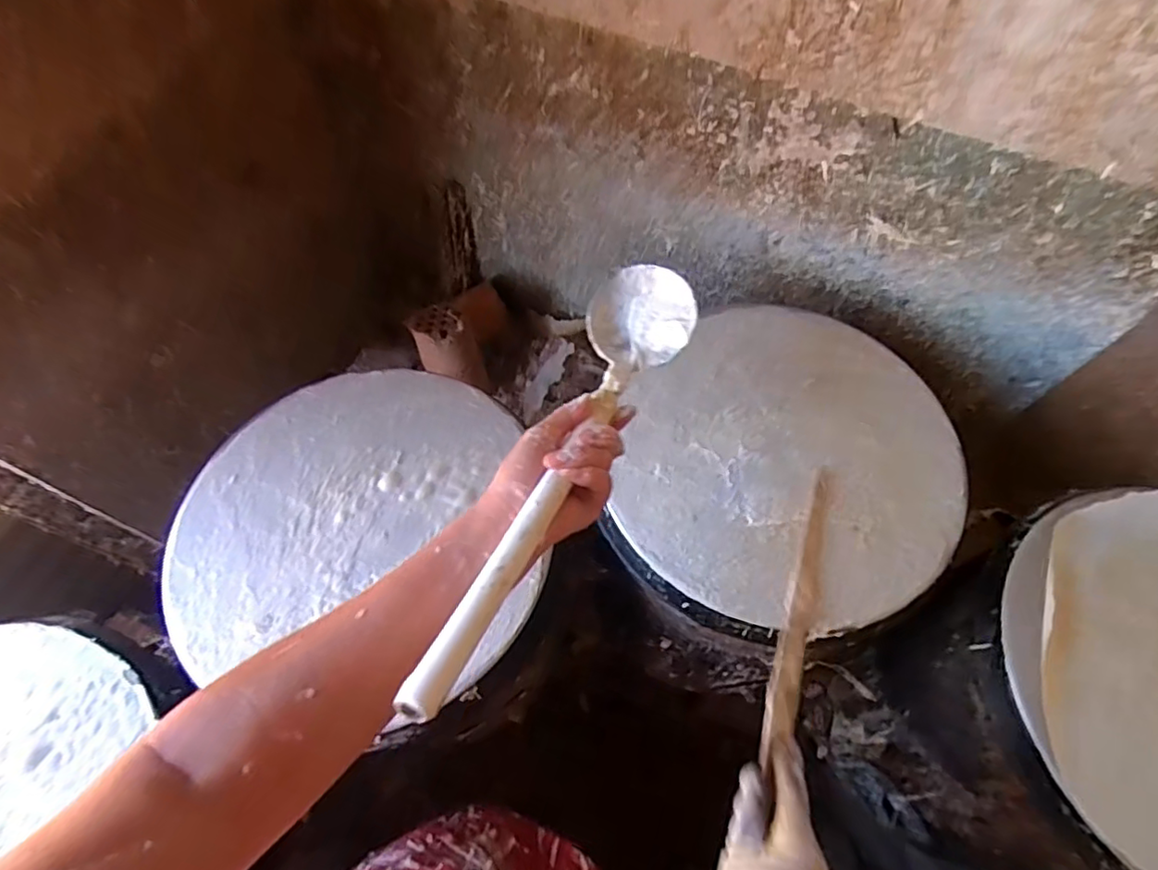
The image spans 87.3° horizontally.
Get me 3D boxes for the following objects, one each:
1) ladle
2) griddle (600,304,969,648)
[{"bbox_3d":[-0.008,-0.006,0.422,0.089,0.057,0.413,21,43,10],"label":"ladle"},{"bbox_3d":[0.209,0.022,0.623,0.325,0.022,0.365,38,69,18],"label":"griddle"}]

